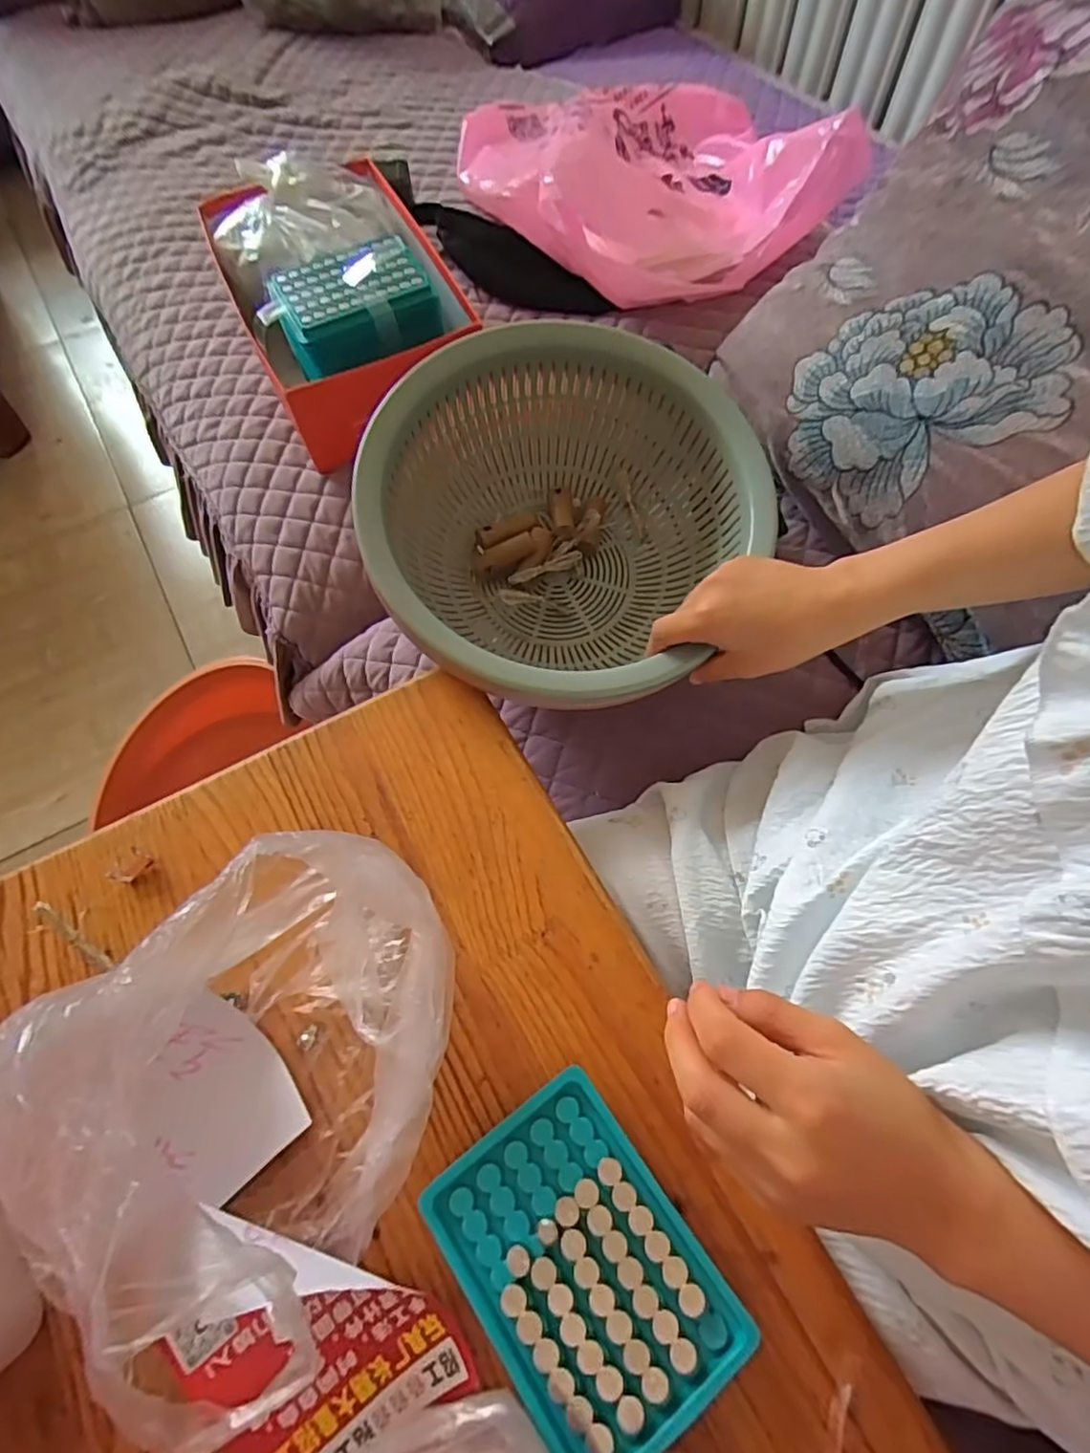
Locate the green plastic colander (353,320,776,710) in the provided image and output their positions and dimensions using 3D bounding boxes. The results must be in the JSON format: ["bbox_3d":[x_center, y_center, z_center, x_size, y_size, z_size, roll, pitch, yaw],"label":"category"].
[{"bbox_3d":[0.010,-0.156,0.495,0.266,0.148,0.281,39,79,-5],"label":"green plastic colander"}]

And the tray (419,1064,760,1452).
[{"bbox_3d":[0.016,0.245,0.301,0.095,0.019,0.131,-34,68,-14],"label":"tray"}]

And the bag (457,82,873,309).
[{"bbox_3d":[0.117,-0.674,0.770,0.377,0.111,0.386,-20,65,-8],"label":"bag"}]

